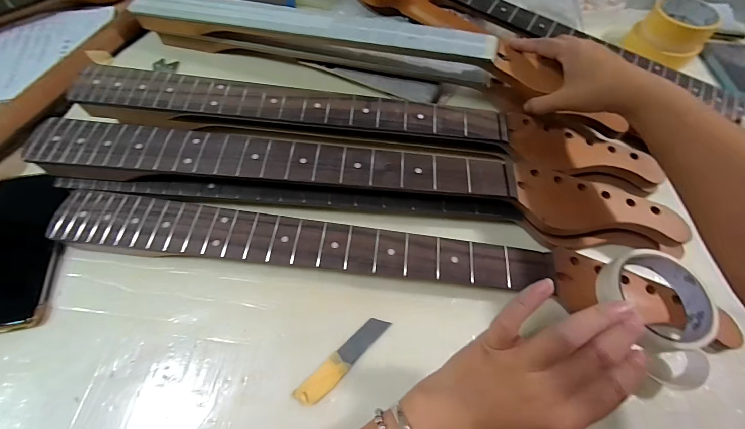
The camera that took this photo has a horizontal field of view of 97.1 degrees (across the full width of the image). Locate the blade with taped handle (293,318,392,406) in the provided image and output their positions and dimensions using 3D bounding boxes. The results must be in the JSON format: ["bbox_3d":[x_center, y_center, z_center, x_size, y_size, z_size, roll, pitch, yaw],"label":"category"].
[{"bbox_3d":[-0.025,0.127,0.289,0.095,0.005,0.020,-40,69,-20],"label":"blade with taped handle"}]

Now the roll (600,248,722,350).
[{"bbox_3d":[0.264,0.075,0.301,0.090,0.029,0.091,1,61,-1],"label":"roll"}]

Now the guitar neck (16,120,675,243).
[{"bbox_3d":[-0.012,-0.036,0.331,0.637,0.037,0.073,6,61,1],"label":"guitar neck"}]

